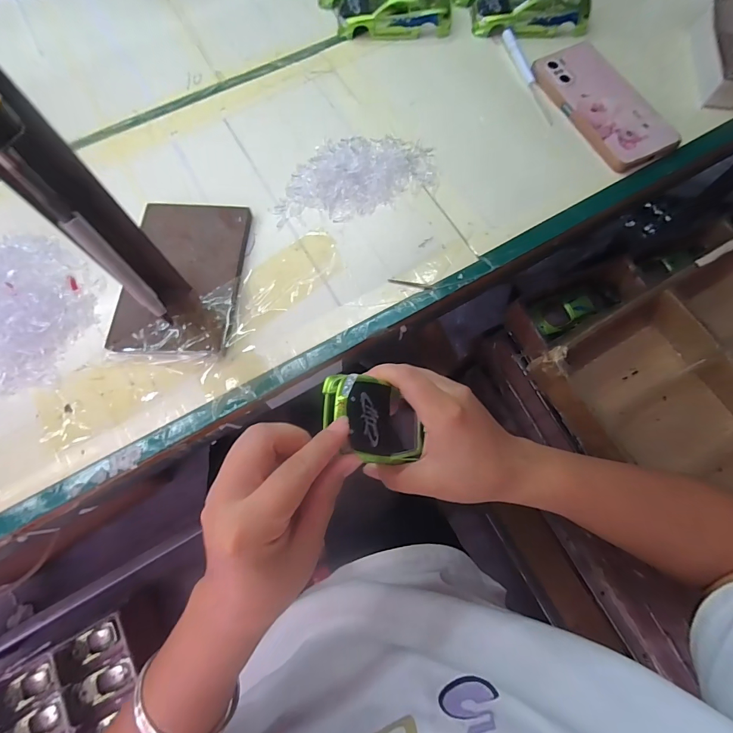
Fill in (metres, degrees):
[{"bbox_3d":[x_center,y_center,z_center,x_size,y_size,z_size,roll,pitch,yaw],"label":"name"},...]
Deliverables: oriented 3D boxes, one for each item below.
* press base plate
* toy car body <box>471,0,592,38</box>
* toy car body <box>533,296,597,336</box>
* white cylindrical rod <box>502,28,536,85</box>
[{"bbox_3d":[-0.164,-0.081,0.342,0.099,0.013,0.145,4,73,0],"label":"press base plate"},{"bbox_3d":[0.187,-0.413,0.434,0.125,0.030,0.062,1,73,-1],"label":"toy car body"},{"bbox_3d":[0.238,-0.065,0.456,0.073,0.014,0.034,-27,74,-8],"label":"toy car body"},{"bbox_3d":[0.170,-0.346,0.424,0.012,0.006,0.081,-12,73,-5],"label":"white cylindrical rod"}]

